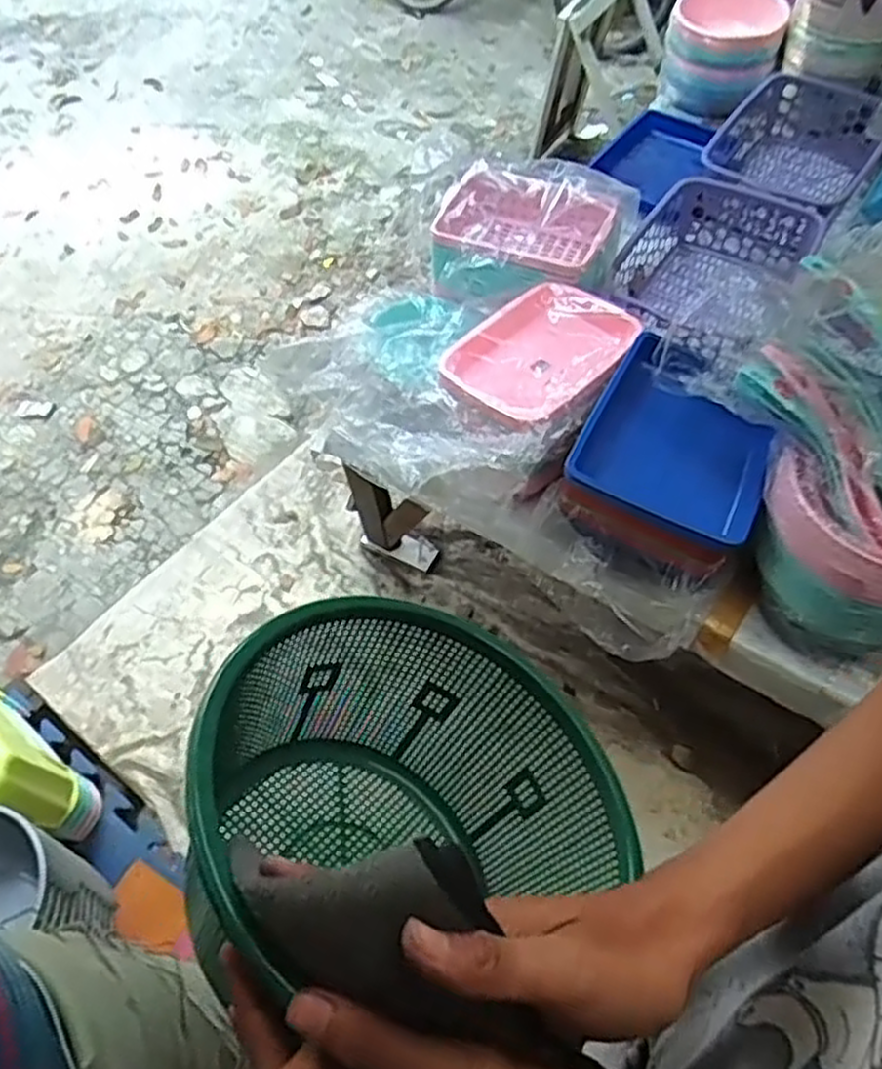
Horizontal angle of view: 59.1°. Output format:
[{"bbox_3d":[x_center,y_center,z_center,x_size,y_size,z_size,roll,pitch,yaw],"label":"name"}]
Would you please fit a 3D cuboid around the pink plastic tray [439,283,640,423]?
[{"bbox_3d":[0.173,-0.305,1.299,0.323,0.044,0.224,-40,64,-22],"label":"pink plastic tray"}]

